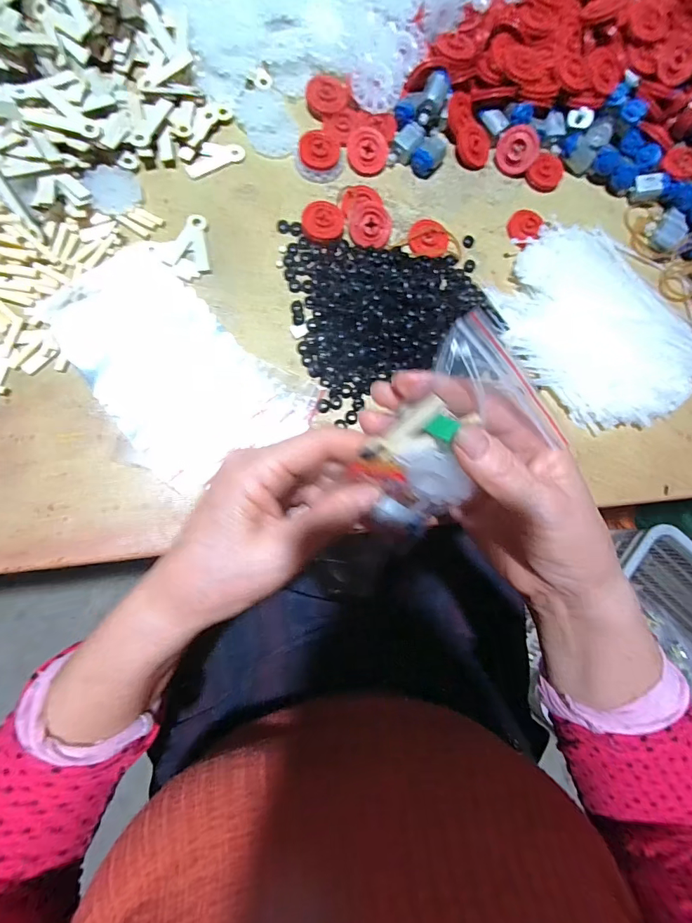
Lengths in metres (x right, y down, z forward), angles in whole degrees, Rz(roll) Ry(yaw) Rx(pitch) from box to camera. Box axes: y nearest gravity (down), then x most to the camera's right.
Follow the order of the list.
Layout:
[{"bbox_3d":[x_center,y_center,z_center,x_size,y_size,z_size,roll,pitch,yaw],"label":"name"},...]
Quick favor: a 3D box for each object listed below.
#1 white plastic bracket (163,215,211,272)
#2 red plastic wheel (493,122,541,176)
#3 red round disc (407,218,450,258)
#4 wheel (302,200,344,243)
[{"bbox_3d":[-0.114,-0.162,0.314,0.030,0.004,0.042,8,80,-6],"label":"white plastic bracket"},{"bbox_3d":[0.141,-0.258,0.352,0.033,0.033,0.004,43,40,-1],"label":"red plastic wheel"},{"bbox_3d":[0.066,-0.178,0.338,0.033,0.004,0.033,1,81,-8],"label":"red round disc"},{"bbox_3d":[-0.018,-0.184,0.325,0.031,0.010,0.030,1,81,-8],"label":"wheel"}]

